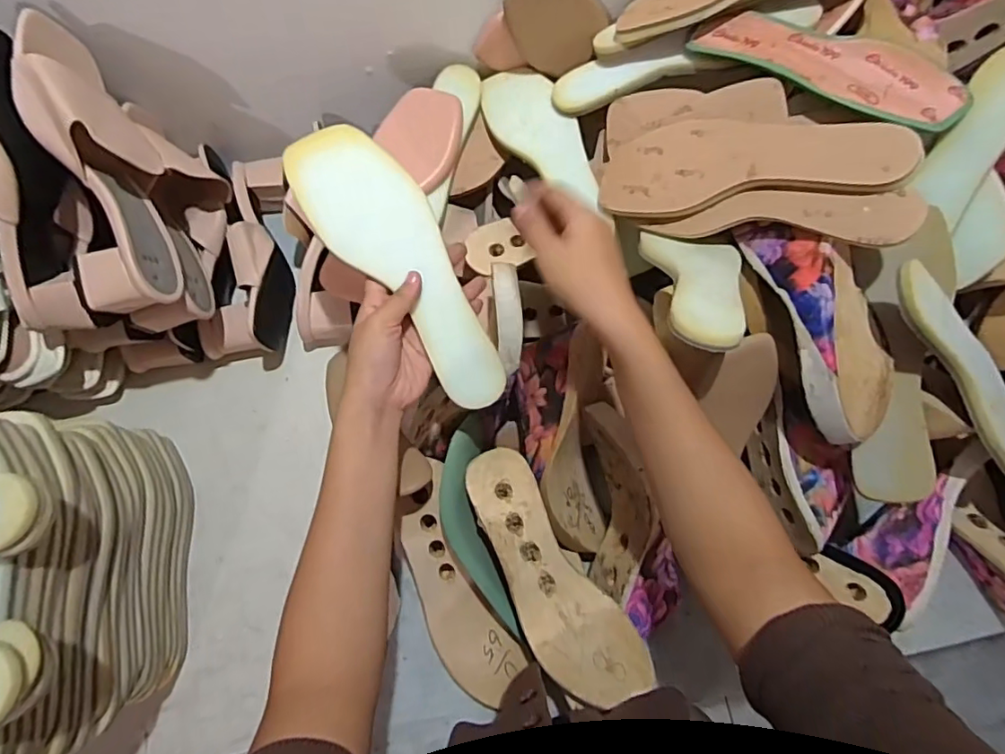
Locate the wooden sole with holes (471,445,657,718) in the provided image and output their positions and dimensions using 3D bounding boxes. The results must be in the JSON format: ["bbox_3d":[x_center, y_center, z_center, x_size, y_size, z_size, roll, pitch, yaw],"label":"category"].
[{"bbox_3d":[0.036,0.173,0.492,0.081,0.049,0.237,-32,78,-8],"label":"wooden sole with holes"}]

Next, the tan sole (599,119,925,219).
[{"bbox_3d":[0.203,-0.182,0.481,0.243,0.020,0.082,7,74,32],"label":"tan sole"}]

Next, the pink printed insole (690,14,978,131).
[{"bbox_3d":[0.275,-0.269,0.488,0.226,0.024,0.074,34,77,22],"label":"pink printed insole"}]

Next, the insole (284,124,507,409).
[{"bbox_3d":[-0.074,-0.083,0.440,0.078,0.015,0.238,-34,97,-9],"label":"insole"}]

